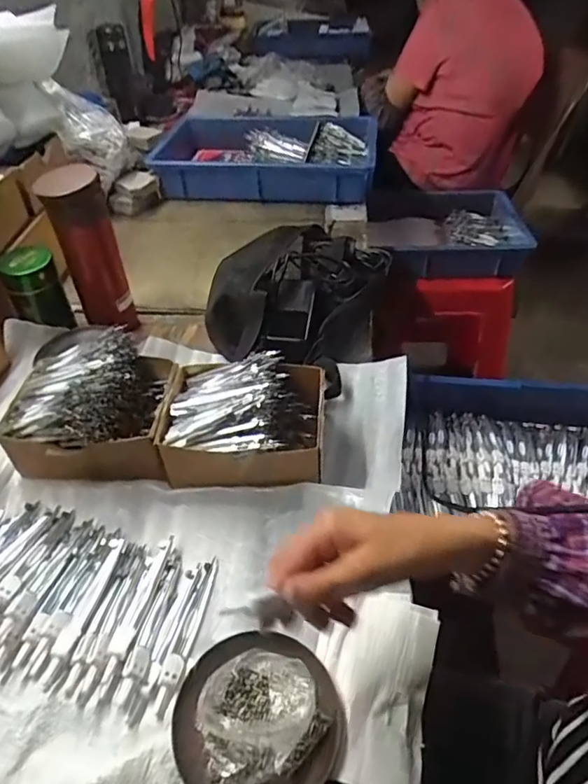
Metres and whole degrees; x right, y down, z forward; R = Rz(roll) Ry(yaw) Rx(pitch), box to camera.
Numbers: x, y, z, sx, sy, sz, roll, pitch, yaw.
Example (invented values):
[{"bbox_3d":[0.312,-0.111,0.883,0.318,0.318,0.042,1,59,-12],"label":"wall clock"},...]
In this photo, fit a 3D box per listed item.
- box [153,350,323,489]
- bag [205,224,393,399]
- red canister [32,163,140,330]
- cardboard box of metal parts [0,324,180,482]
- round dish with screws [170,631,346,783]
[{"bbox_3d":[-0.051,0.028,0.555,0.162,0.086,0.133,1,44,4],"label":"box"},{"bbox_3d":[0.007,-0.131,0.725,0.226,0.098,0.238,19,49,22],"label":"bag"},{"bbox_3d":[-0.262,-0.174,0.683,0.080,0.207,0.067,-16,46,-15],"label":"red canister"},{"bbox_3d":[-0.210,0.013,0.563,0.159,0.094,0.142,-1,44,2],"label":"cardboard box of metal parts"},{"bbox_3d":[-0.026,0.231,0.377,0.116,0.032,0.114,-2,44,2],"label":"round dish with screws"}]

